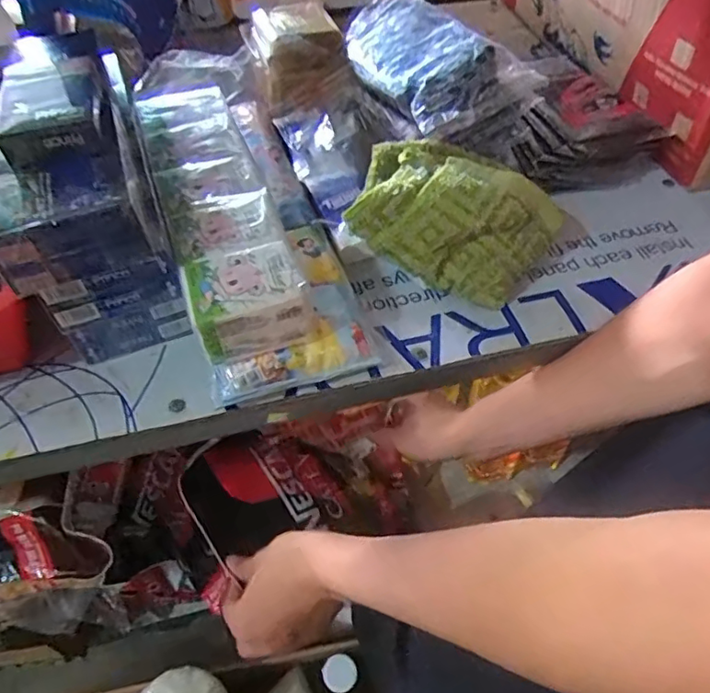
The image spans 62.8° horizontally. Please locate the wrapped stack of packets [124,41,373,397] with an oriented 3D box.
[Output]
[{"bbox_3d":[-0.096,-0.123,0.471,0.115,0.096,0.335,-16,55,-12],"label":"wrapped stack of packets"}]

